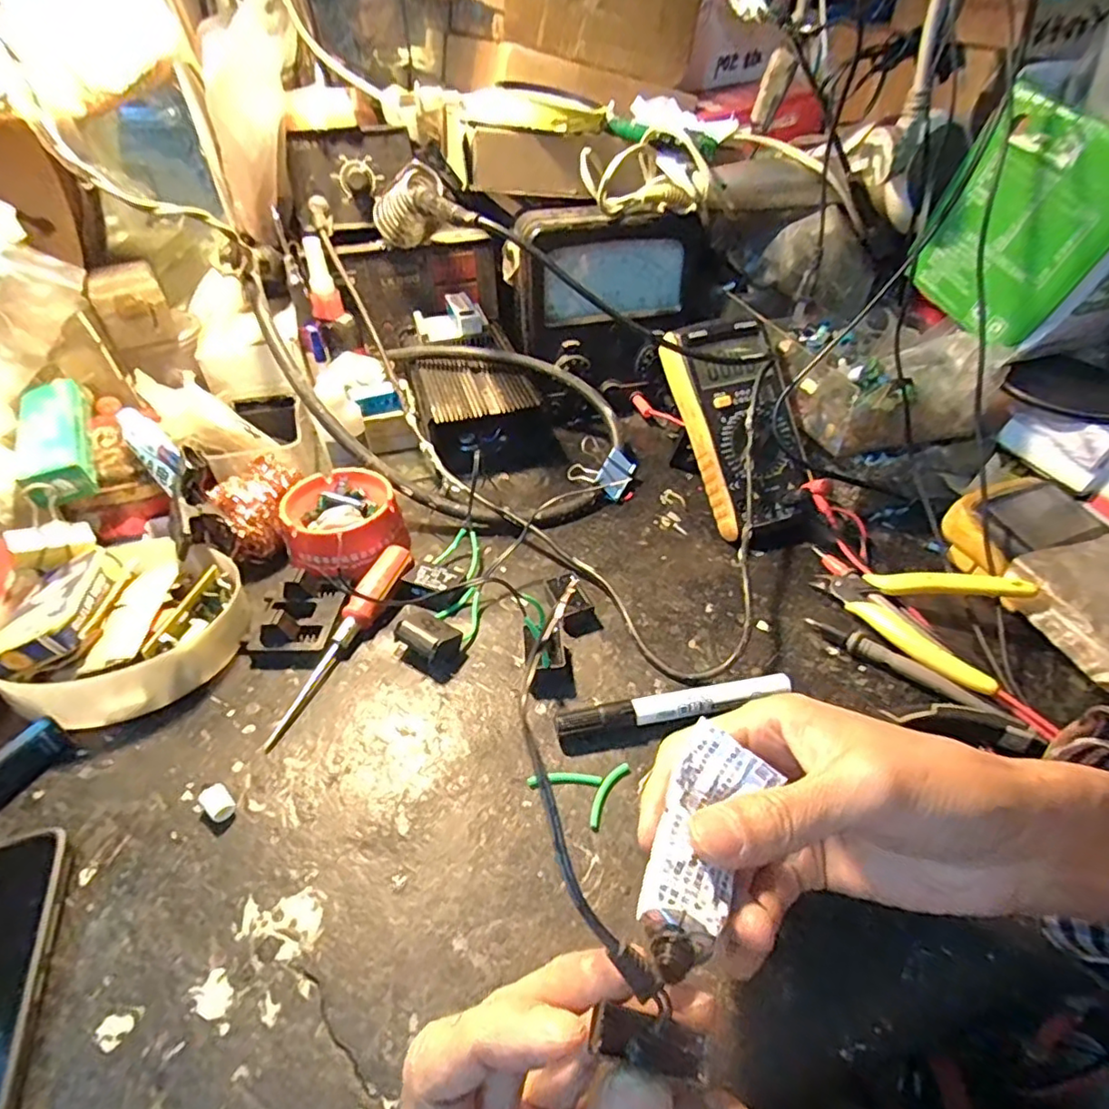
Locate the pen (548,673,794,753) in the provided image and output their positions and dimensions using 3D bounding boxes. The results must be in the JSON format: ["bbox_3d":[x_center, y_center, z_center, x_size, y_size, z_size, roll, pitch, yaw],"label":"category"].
[{"bbox_3d":[0.068,0.087,0.346,0.136,0.016,0.020,-10,42,-11],"label":"pen"}]

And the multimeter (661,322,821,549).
[{"bbox_3d":[0.150,-0.092,0.461,0.083,0.044,0.178,-20,88,-21],"label":"multimeter"}]

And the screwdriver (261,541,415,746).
[{"bbox_3d":[-0.132,0.050,0.378,0.020,0.025,0.147,14,43,15],"label":"screwdriver"}]

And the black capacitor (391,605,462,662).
[{"bbox_3d":[-0.082,0.053,0.380,0.040,0.021,0.030,24,47,25],"label":"black capacitor"}]

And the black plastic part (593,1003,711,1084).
[{"bbox_3d":[0.026,0.130,0.161,0.030,0.006,0.011,17,43,3],"label":"black plastic part"}]

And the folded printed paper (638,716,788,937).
[{"bbox_3d":[0.053,0.098,0.214,0.030,0.016,0.076,21,33,22],"label":"folded printed paper"}]

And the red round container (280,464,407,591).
[{"bbox_3d":[-0.153,-0.020,0.442,0.082,0.044,0.089,0,42,0],"label":"red round container"}]

